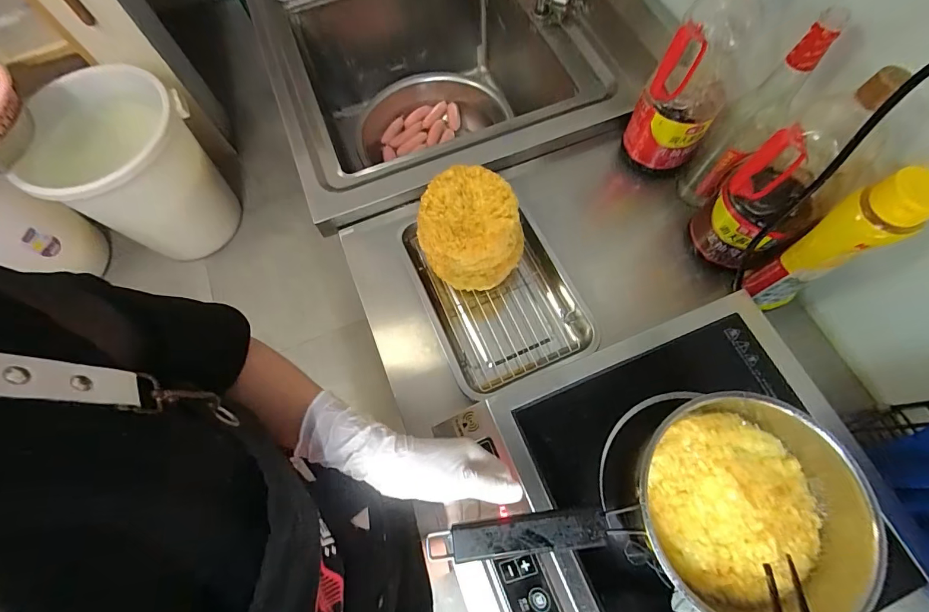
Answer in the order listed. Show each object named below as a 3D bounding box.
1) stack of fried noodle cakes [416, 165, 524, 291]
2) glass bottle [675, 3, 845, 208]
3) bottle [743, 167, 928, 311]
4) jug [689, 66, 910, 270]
[{"bbox_3d":[0.011,-0.105,0.586,0.138,0.113,0.128,5,69,4],"label":"stack of fried noodle cakes"},{"bbox_3d":[0.373,-0.241,0.556,0.059,0.278,0.071,33,74,14],"label":"glass bottle"},{"bbox_3d":[0.426,-0.064,0.496,0.056,0.235,0.060,-1,69,2],"label":"bottle"},{"bbox_3d":[0.397,-0.147,0.510,0.099,0.285,0.109,-33,71,-10],"label":"jug"}]

